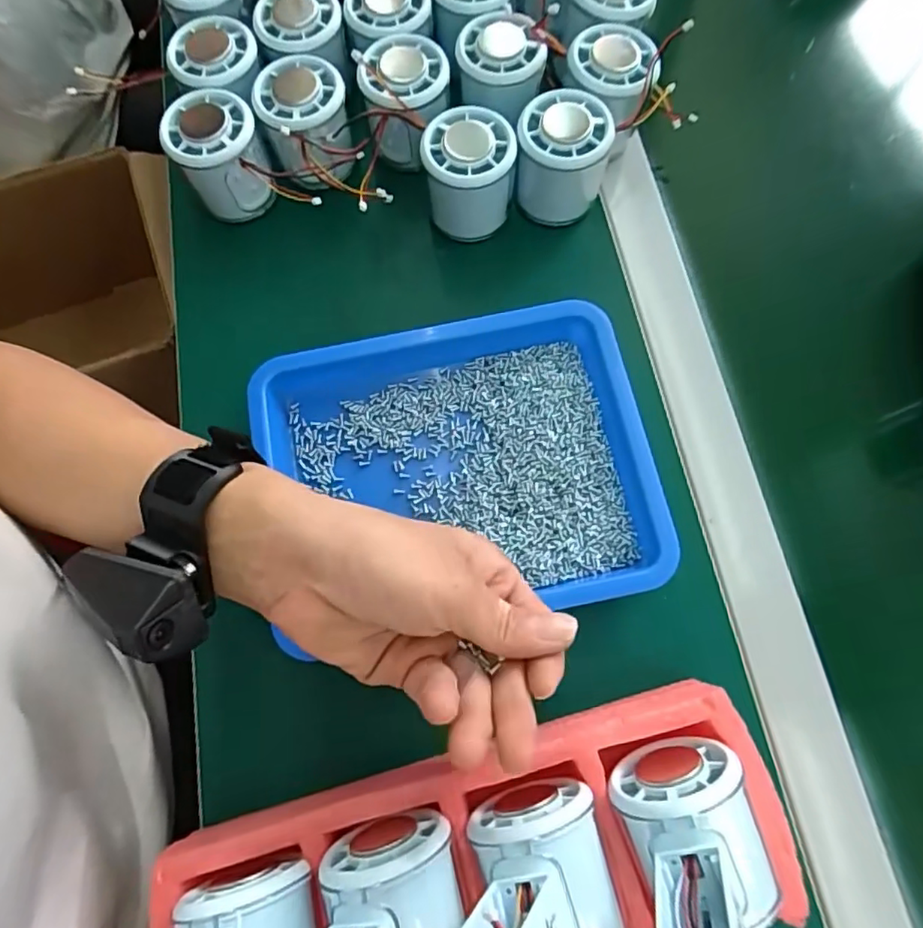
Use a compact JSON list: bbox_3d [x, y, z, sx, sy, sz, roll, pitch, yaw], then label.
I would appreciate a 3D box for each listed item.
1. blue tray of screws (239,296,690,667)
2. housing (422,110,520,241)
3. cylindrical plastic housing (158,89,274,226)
[{"bbox_3d":[-0.003,0.004,0.333,0.221,0.028,0.168,-11,74,-3],"label":"blue tray of screws"},{"bbox_3d":[0.005,-0.185,0.373,0.055,0.061,0.048,0,74,0],"label":"housing"},{"bbox_3d":[-0.158,-0.202,0.382,0.055,0.056,0.053,0,74,0],"label":"cylindrical plastic housing"}]

